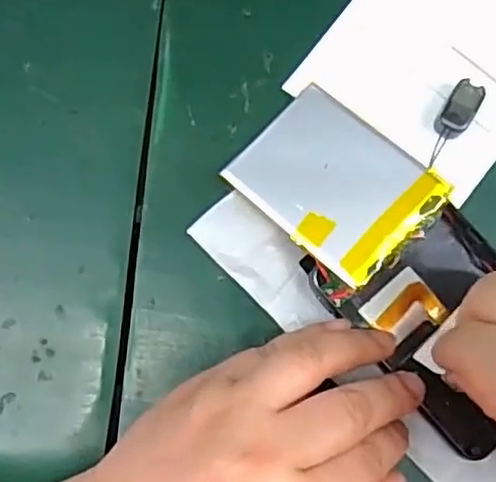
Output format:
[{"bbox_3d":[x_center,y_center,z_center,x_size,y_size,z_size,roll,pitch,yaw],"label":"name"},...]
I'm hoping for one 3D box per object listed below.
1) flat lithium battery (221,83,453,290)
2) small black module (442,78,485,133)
[{"bbox_3d":[0.038,-0.026,0.284,0.078,0.004,0.061,42,79,17],"label":"flat lithium battery"},{"bbox_3d":[0.098,-0.062,0.302,0.013,0.009,0.023,25,83,-1],"label":"small black module"}]

